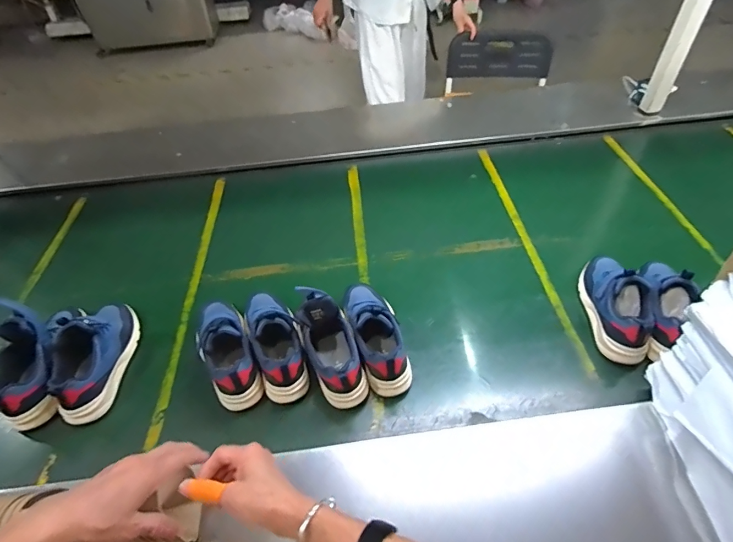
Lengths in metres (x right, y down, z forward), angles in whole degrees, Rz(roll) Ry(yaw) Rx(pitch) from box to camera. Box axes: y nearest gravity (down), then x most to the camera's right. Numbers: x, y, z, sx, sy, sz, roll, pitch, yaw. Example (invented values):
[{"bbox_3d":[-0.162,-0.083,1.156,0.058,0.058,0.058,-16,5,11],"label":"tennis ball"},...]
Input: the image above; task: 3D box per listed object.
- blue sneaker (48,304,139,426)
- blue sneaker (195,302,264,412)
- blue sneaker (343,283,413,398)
[{"bbox_3d":[-0.452,0.138,0.711,0.075,0.128,0.218,-3,47,0],"label":"blue sneaker"},{"bbox_3d":[-0.232,0.128,0.707,0.069,0.107,0.185,-21,50,-15],"label":"blue sneaker"},{"bbox_3d":[0.014,0.099,0.717,0.079,0.111,0.210,-12,48,-8],"label":"blue sneaker"}]

